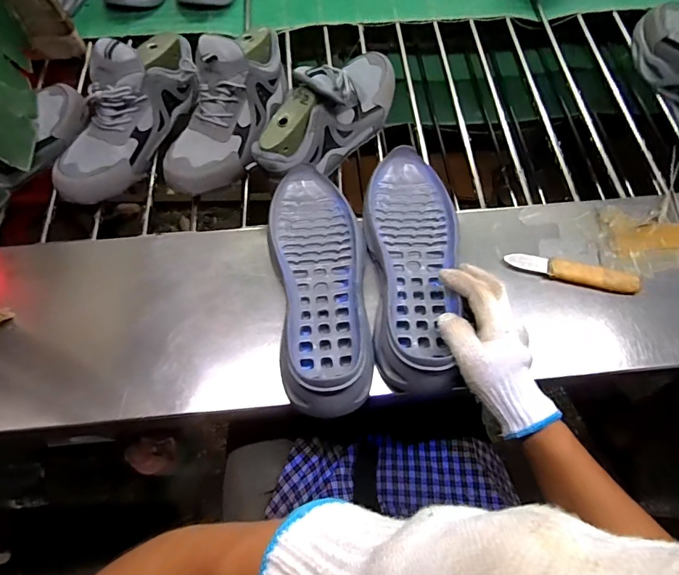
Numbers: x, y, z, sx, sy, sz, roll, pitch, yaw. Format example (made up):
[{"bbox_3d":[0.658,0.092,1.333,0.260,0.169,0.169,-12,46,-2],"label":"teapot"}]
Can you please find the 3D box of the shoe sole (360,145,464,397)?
[{"bbox_3d":[0.088,-0.037,0.519,0.109,0.046,0.315,2,62,0],"label":"shoe sole"}]

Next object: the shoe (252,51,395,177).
[{"bbox_3d":[-0.011,-0.250,0.615,0.095,0.135,0.275,39,59,14],"label":"shoe"}]

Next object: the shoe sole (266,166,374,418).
[{"bbox_3d":[-0.024,-0.011,0.516,0.110,0.058,0.313,-8,67,-4],"label":"shoe sole"}]

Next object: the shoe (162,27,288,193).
[{"bbox_3d":[-0.159,-0.265,0.604,0.097,0.104,0.273,19,68,7],"label":"shoe"}]

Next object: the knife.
[{"bbox_3d":[0.292,-0.019,0.542,0.158,0.020,0.028,10,67,3],"label":"knife"}]

